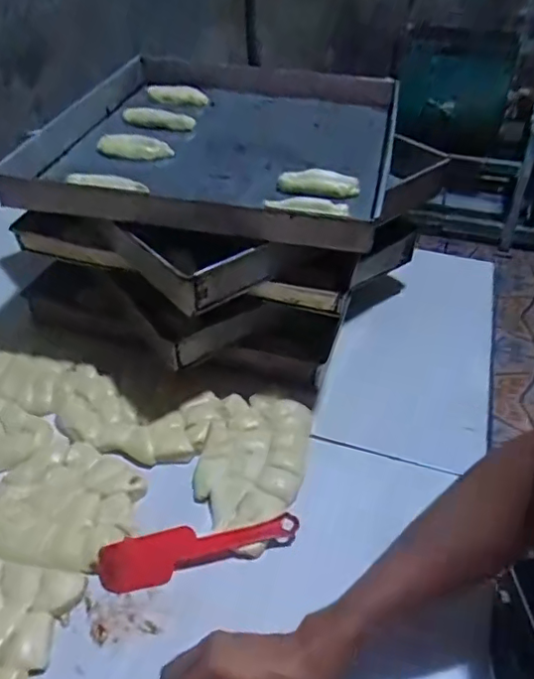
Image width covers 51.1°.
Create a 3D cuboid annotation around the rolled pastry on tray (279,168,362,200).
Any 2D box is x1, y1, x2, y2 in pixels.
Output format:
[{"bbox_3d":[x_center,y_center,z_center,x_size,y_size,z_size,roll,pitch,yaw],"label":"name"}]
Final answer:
[{"bbox_3d":[0.064,-0.193,0.691,0.098,0.027,0.033,6,41,7],"label":"rolled pastry on tray"}]

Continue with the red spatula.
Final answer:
[{"bbox_3d":[-0.067,0.212,0.569,0.200,0.009,0.048,-9,70,-9],"label":"red spatula"}]

